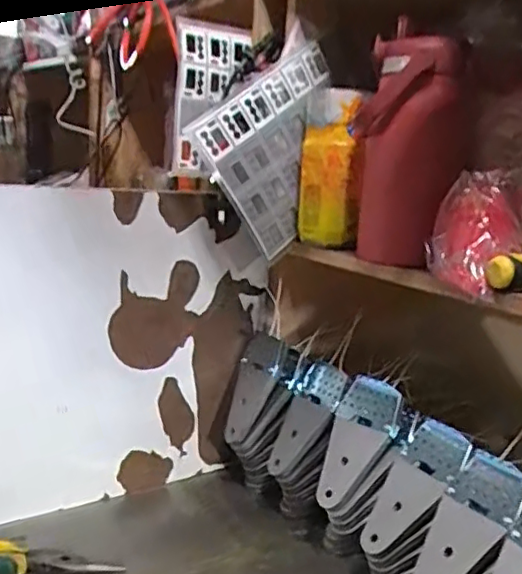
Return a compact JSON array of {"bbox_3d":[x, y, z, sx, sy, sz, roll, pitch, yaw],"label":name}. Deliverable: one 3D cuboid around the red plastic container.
[{"bbox_3d":[0.149,-0.128,0.606,0.097,0.215,0.095,6,12,14],"label":"red plastic container"}]

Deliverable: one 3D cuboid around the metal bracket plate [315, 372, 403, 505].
[{"bbox_3d":[0.098,0.162,0.645,0.065,0.137,0.015,14,-21,42],"label":"metal bracket plate"}]

